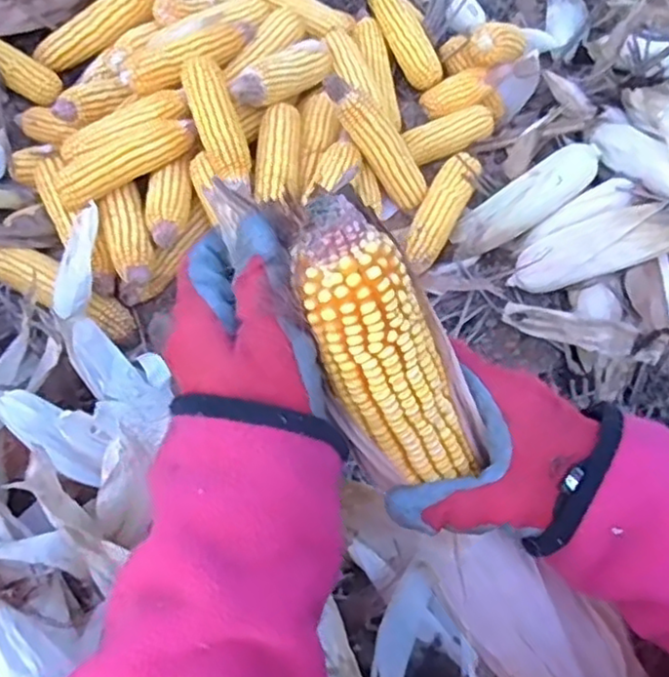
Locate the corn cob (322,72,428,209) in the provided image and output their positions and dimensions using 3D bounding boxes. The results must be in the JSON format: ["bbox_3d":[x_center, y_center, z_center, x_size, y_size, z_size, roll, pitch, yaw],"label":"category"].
[{"bbox_3d":[0.059,-0.260,0.882,0.046,0.208,0.047,-2,49,47],"label":"corn cob"}]

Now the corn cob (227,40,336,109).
[{"bbox_3d":[-0.066,-0.354,0.892,0.060,0.042,0.198,35,50,16],"label":"corn cob"}]

